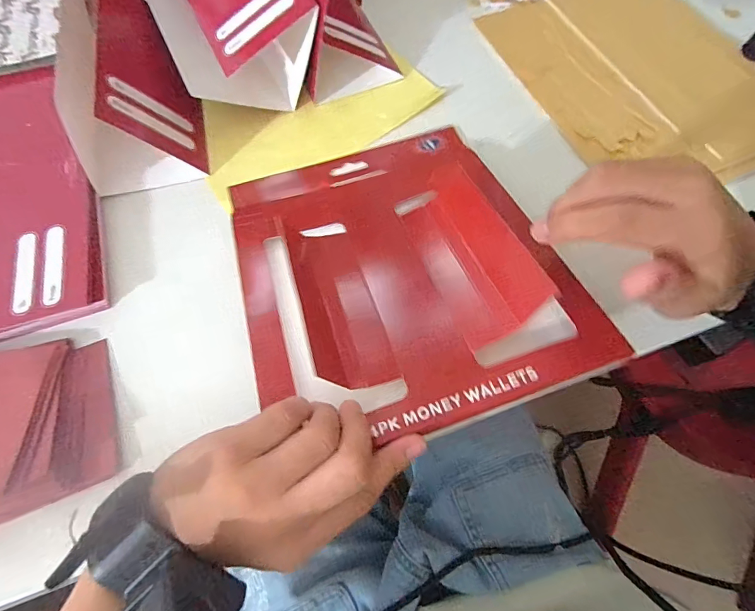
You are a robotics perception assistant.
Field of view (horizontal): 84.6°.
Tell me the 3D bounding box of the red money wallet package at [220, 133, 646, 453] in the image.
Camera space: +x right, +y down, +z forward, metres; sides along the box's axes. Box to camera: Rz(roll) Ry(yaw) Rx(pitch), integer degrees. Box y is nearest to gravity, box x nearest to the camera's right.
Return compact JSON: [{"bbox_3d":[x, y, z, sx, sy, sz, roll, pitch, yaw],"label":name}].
[{"bbox_3d":[0.005,-0.036,0.271,0.188,0.019,0.235,-19,54,-5],"label":"red money wallet package"}]

